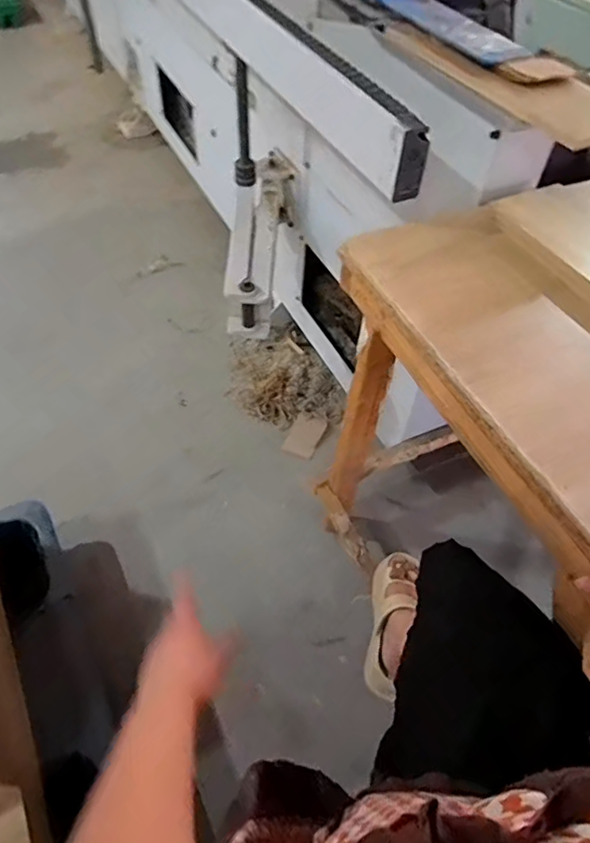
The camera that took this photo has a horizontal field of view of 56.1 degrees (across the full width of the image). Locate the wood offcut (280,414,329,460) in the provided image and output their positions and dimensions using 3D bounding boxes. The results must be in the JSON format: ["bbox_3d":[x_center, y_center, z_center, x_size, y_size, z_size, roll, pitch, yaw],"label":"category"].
[{"bbox_3d":[0.030,0.032,1.431,0.076,0.015,0.139,21,54,12],"label":"wood offcut"}]

